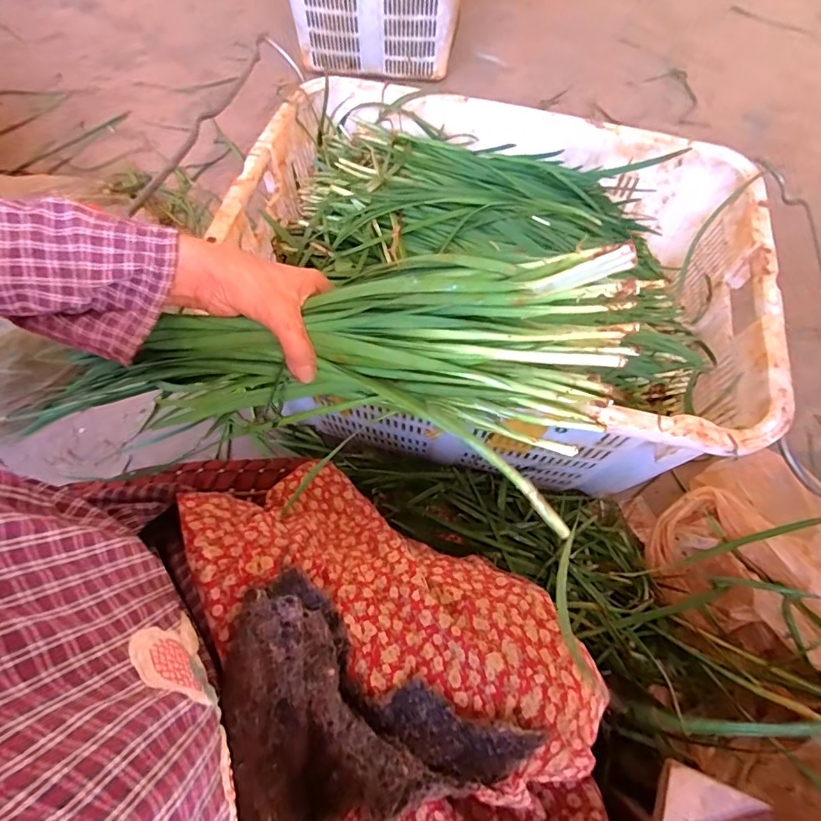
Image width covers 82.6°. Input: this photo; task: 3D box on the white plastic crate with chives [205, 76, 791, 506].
[{"bbox_3d":[0.109,-0.173,0.718,0.693,0.293,0.494,18,66,6],"label":"white plastic crate with chives"}]

